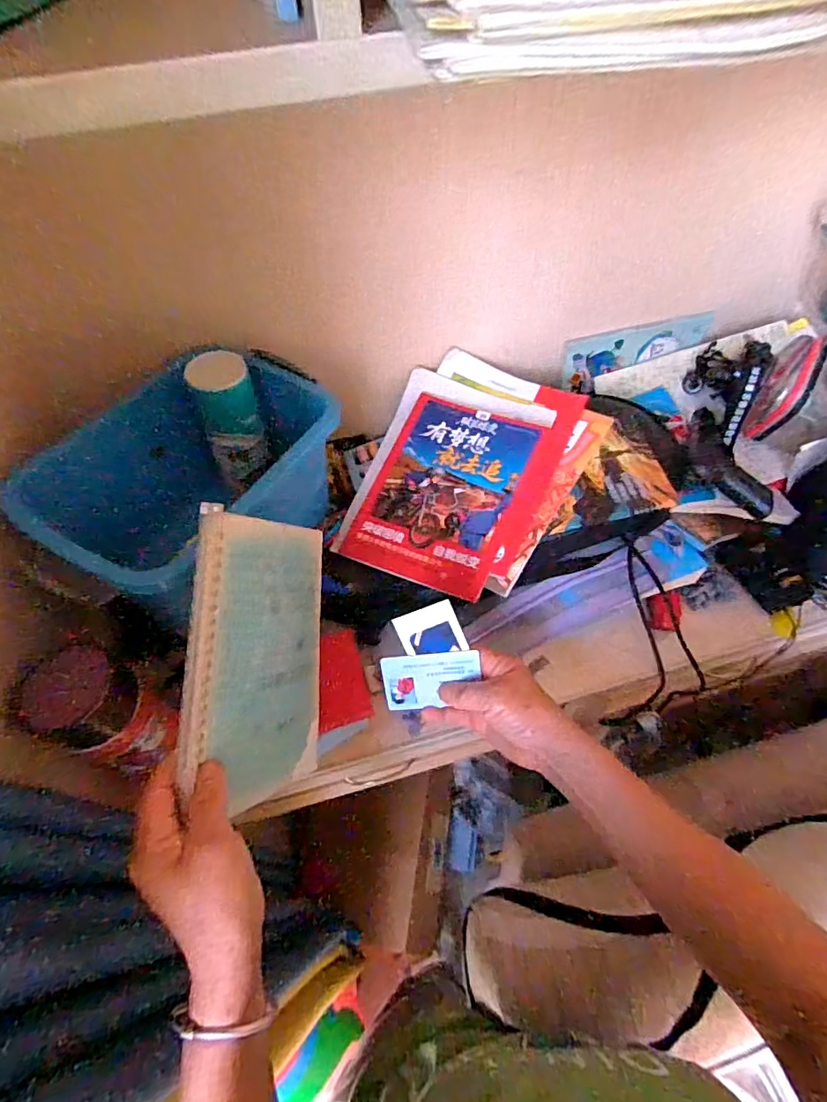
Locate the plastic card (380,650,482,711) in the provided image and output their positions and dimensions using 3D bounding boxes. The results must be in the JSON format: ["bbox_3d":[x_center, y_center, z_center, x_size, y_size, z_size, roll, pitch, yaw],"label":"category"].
[{"bbox_3d":[0.014,0.113,0.449,0.082,0.051,0.004,-5,13,11],"label":"plastic card"}]

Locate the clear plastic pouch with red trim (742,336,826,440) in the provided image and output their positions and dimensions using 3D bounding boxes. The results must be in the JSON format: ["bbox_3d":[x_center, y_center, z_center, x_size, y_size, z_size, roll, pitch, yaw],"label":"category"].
[{"bbox_3d":[0.438,-0.190,0.616,0.051,0.122,0.045,34,40,22],"label":"clear plastic pouch with red trim"}]

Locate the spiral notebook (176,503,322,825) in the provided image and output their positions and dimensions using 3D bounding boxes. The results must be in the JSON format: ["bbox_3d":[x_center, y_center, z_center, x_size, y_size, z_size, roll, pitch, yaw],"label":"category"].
[{"bbox_3d":[-0.111,0.081,0.392,0.008,0.144,0.206,2,86,25],"label":"spiral notebook"}]

